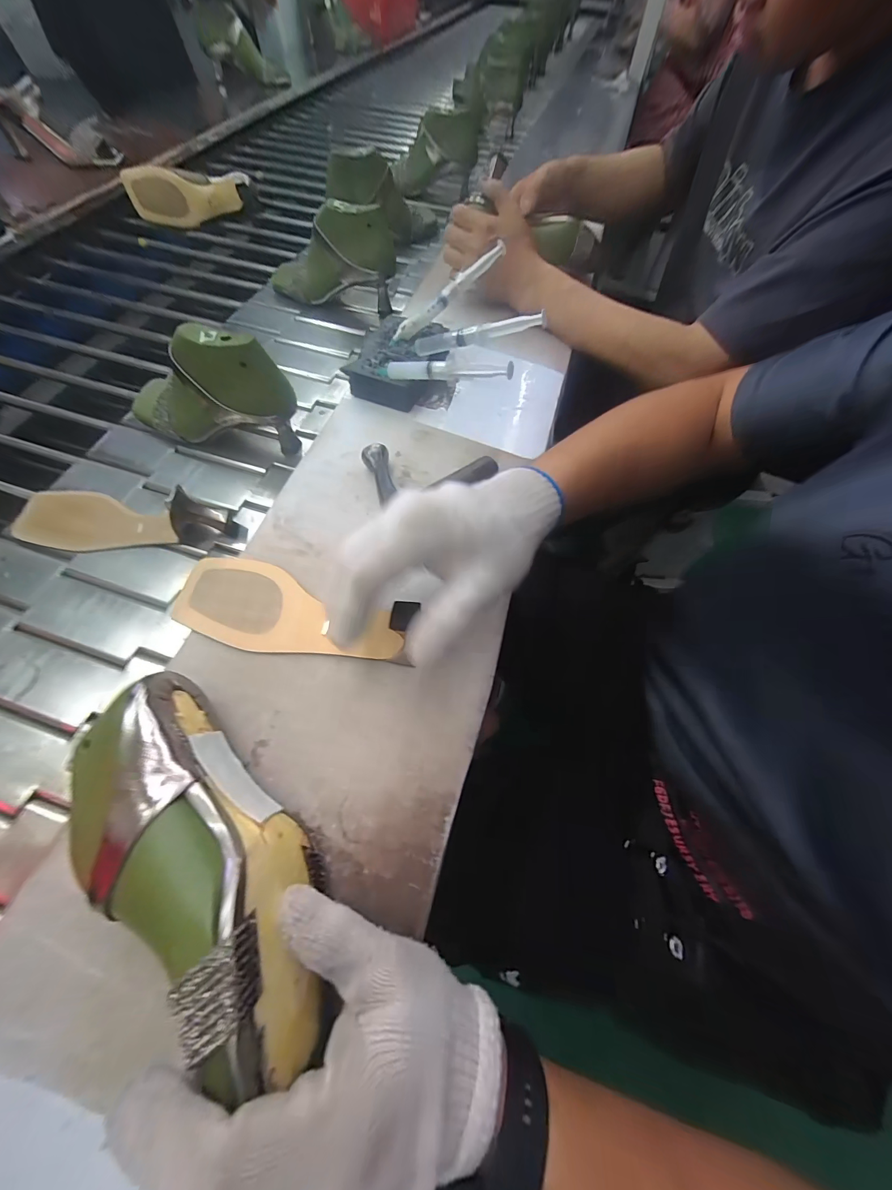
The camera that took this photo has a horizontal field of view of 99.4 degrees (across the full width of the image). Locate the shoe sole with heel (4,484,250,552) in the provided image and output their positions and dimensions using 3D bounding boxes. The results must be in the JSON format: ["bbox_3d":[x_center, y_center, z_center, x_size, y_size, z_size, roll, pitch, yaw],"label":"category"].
[{"bbox_3d":[-0.352,-0.093,0.404,0.234,0.054,0.076,4,62,-2],"label":"shoe sole with heel"}]

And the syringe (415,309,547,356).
[{"bbox_3d":[0.028,-0.279,0.405,0.141,0.015,0.015,10,58,31],"label":"syringe"}]

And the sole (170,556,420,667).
[{"bbox_3d":[-0.130,0.015,0.322,0.204,0.013,0.073,13,62,6],"label":"sole"}]

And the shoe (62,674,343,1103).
[{"bbox_3d":[-0.145,0.148,0.214,0.220,0.066,0.093,36,65,26],"label":"shoe"}]

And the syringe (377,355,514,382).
[{"bbox_3d":[-0.012,-0.236,0.397,0.158,0.019,0.011,19,61,29],"label":"syringe"}]

